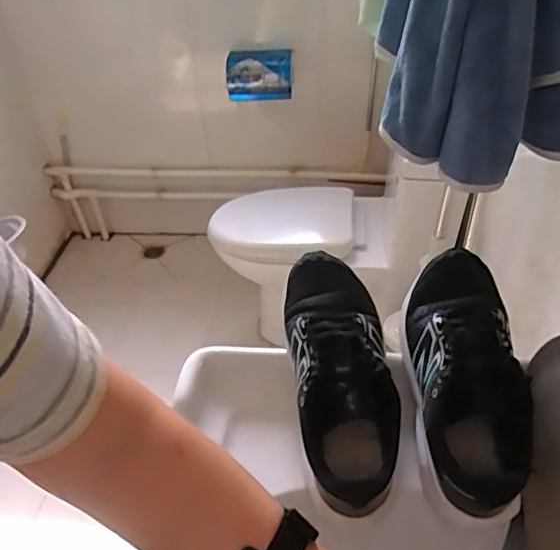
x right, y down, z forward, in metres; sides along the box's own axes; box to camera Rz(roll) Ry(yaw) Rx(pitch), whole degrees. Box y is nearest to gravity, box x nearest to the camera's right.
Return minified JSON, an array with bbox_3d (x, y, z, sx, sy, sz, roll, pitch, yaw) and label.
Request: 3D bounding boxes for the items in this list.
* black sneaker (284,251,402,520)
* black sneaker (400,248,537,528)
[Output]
[{"bbox_3d":[0.058,0.094,0.544,0.087,0.093,0.254,-7,59,-3],"label":"black sneaker"},{"bbox_3d":[0.173,0.089,0.541,0.095,0.102,0.265,-1,56,5],"label":"black sneaker"}]

